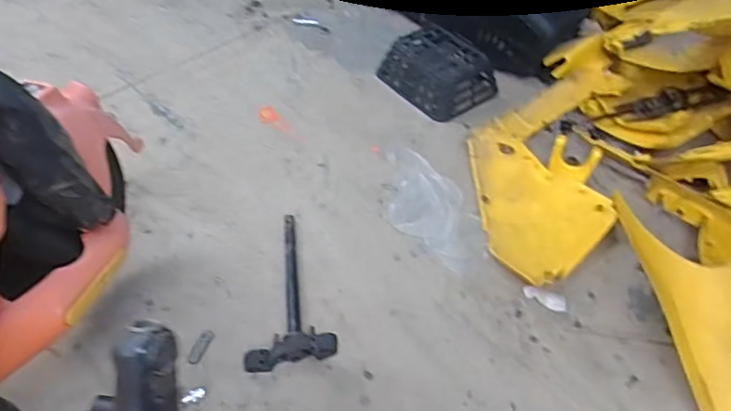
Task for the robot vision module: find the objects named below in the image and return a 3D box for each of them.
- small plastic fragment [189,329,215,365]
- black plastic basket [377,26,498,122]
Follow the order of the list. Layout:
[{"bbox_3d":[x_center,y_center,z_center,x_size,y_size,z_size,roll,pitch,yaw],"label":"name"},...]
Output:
[{"bbox_3d":[-0.307,0.264,1.006,0.027,0.006,0.071,17,47,11],"label":"small plastic fragment"},{"bbox_3d":[0.215,-0.408,1.619,0.230,0.107,0.308,-29,55,-28],"label":"black plastic basket"}]

